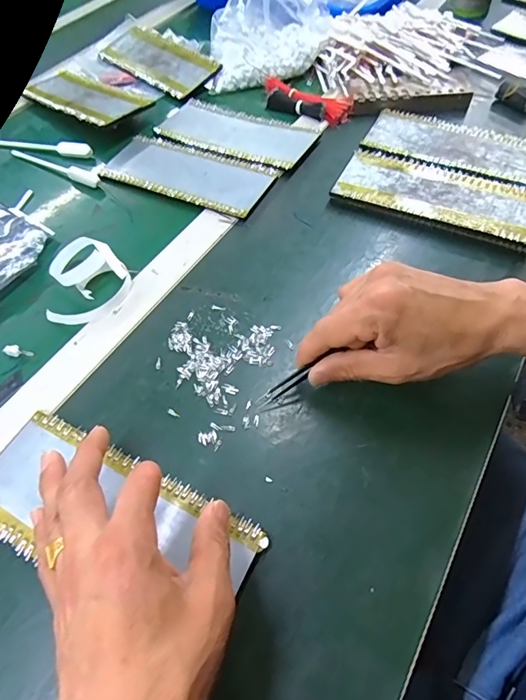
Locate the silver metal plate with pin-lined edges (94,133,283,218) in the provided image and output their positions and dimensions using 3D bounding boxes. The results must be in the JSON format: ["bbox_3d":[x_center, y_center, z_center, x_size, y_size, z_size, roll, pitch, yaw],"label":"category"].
[{"bbox_3d":[-0.090,-0.207,0.505,0.201,0.006,0.088,23,61,17],"label":"silver metal plate with pin-lined edges"}]

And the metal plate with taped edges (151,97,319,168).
[{"bbox_3d":[-0.036,-0.272,0.549,0.199,0.009,0.087,24,63,19],"label":"metal plate with taped edges"}]

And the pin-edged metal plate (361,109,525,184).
[{"bbox_3d":[0.223,-0.240,0.509,0.198,0.007,0.089,22,61,16],"label":"pin-edged metal plate"}]

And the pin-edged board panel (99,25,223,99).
[{"bbox_3d":[-0.157,-0.427,0.643,0.199,0.008,0.081,38,81,23],"label":"pin-edged board panel"}]

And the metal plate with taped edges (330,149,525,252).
[{"bbox_3d":[0.181,-0.163,0.458,0.197,0.015,0.094,22,61,16],"label":"metal plate with taped edges"}]

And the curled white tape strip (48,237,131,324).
[{"bbox_3d":[-0.163,-0.066,0.409,0.072,0.019,0.086,-6,57,-1],"label":"curled white tape strip"}]

